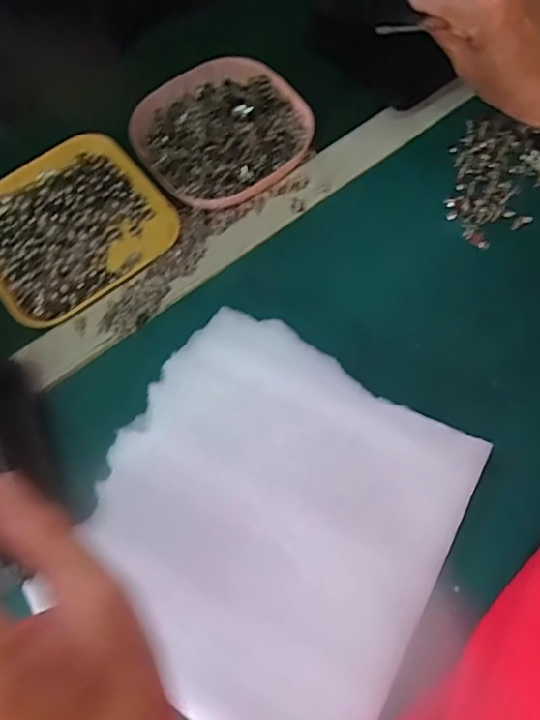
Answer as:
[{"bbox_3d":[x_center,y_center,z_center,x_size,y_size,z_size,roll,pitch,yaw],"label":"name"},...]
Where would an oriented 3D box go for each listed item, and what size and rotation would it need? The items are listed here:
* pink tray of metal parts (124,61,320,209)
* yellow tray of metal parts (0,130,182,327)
[{"bbox_3d":[-0.042,-0.196,0.454,0.140,0.025,0.133,-42,72,-13],"label":"pink tray of metal parts"},{"bbox_3d":[-0.164,-0.112,0.437,0.148,0.018,0.145,-35,71,-11],"label":"yellow tray of metal parts"}]

